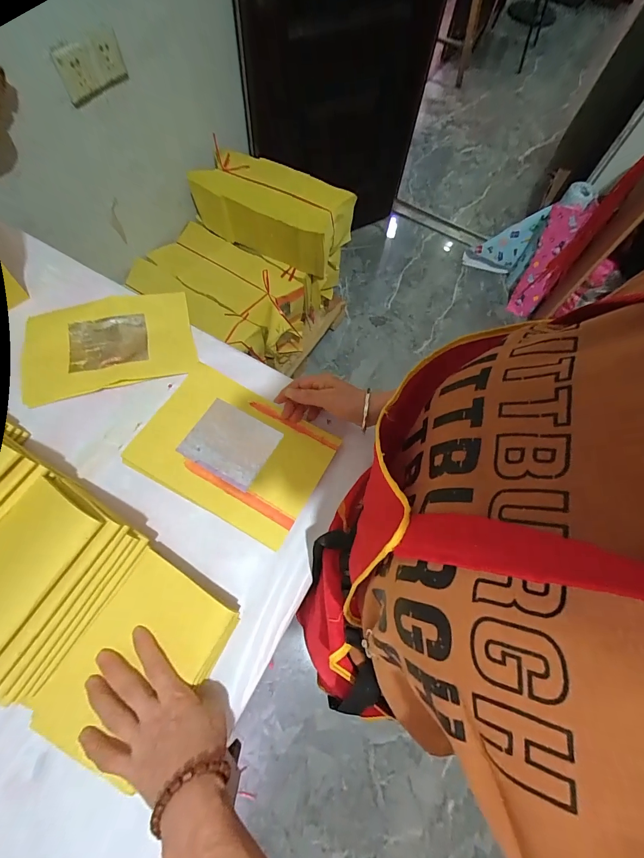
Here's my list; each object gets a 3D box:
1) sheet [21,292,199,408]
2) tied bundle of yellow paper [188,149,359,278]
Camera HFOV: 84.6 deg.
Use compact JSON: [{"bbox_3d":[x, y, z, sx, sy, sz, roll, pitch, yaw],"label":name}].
[{"bbox_3d":[-0.303,-0.127,0.511,0.219,0.013,0.152,-13,69,-13],"label":"sheet"},{"bbox_3d":[-0.170,-0.707,1.166,0.499,0.203,0.207,24,67,7],"label":"tied bundle of yellow paper"}]

